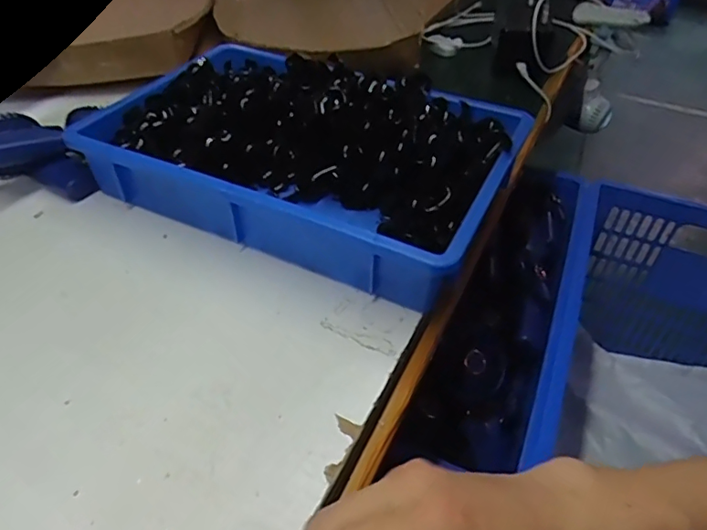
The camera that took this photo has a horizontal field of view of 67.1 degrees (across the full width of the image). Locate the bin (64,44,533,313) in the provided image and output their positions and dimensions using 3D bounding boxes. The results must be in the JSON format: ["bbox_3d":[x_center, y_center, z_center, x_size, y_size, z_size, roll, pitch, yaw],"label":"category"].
[{"bbox_3d":[-0.045,-0.125,0.591,0.405,0.090,0.277,19,46,20],"label":"bin"}]

